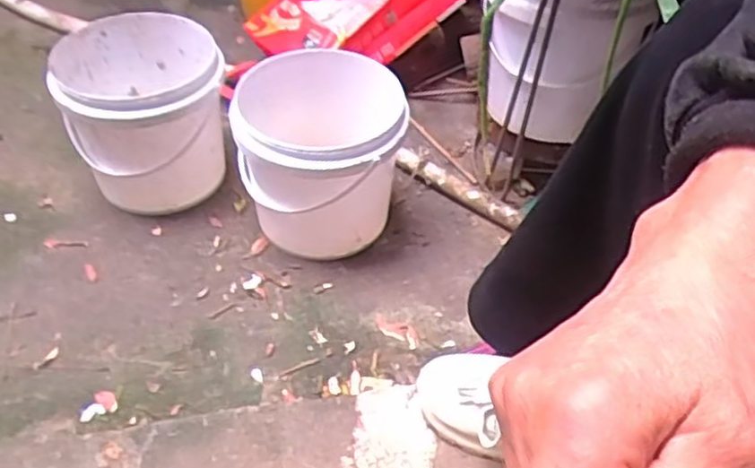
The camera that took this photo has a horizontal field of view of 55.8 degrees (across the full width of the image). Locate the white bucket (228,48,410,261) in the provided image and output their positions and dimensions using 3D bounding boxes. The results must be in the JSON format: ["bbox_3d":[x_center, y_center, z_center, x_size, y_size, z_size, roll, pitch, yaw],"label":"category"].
[{"bbox_3d":[-0.073,-0.096,0.922,0.199,0.208,0.190,2,48,-2],"label":"white bucket"}]

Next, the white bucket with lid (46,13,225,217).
[{"bbox_3d":[-0.311,-0.157,0.964,0.198,0.206,0.201,2,48,-2],"label":"white bucket with lid"}]

